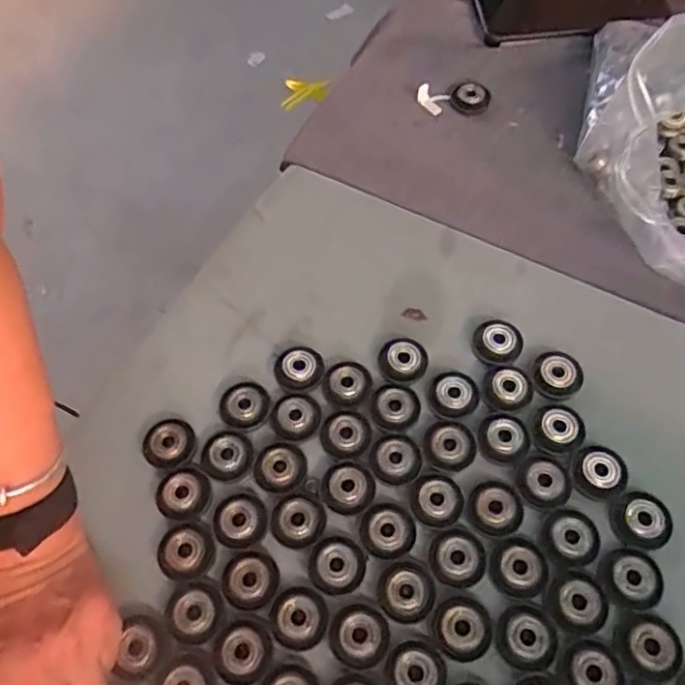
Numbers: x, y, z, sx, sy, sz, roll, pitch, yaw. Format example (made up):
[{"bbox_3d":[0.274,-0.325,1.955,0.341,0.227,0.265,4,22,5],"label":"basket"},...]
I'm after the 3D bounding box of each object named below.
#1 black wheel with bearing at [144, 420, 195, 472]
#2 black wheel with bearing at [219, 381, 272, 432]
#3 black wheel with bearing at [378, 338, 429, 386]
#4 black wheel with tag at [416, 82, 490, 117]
[{"bbox_3d":[-0.107,0.062,0.392,0.031,0.007,0.031,29,66,17],"label":"black wheel with bearing"},{"bbox_3d":[-0.062,0.040,0.404,0.031,0.011,0.031,-1,61,2],"label":"black wheel with bearing"},{"bbox_3d":[0.040,0.011,0.412,0.031,0.007,0.034,-1,61,2],"label":"black wheel with bearing"},{"bbox_3d":[0.092,-0.202,0.526,0.058,0.017,0.024,5,61,5],"label":"black wheel with tag"}]

